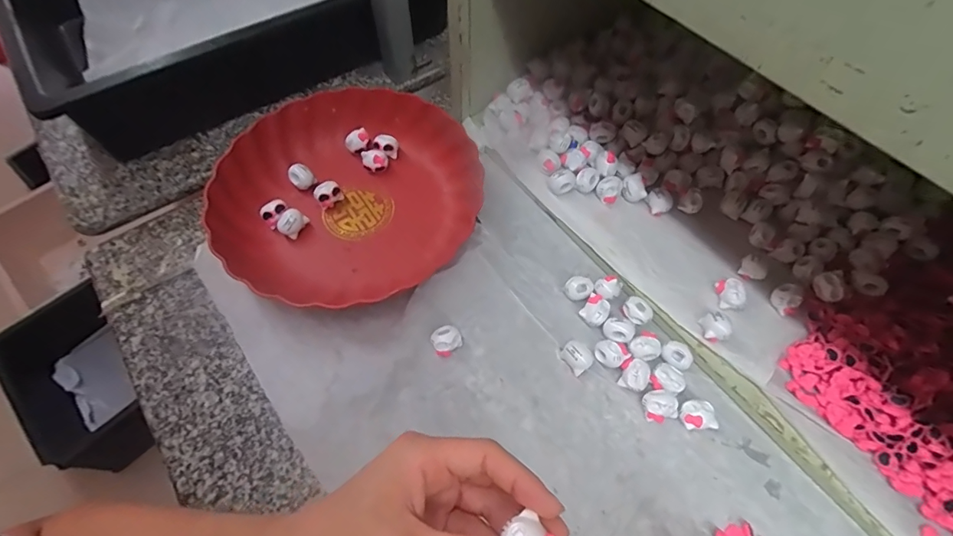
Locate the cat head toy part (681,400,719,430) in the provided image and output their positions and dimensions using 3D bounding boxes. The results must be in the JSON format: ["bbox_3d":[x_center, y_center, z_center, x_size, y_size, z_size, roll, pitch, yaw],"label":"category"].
[{"bbox_3d":[0.172,0.116,0.342,0.025,0.019,0.021,-5,61,1],"label":"cat head toy part"}]

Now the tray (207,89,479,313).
[{"bbox_3d":[-0.122,-0.085,0.426,0.242,0.047,0.235,-1,61,3],"label":"tray"}]

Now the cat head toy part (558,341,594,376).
[{"bbox_3d":[0.084,0.074,0.363,0.021,0.016,0.025,-33,64,-14],"label":"cat head toy part"}]

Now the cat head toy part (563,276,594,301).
[{"bbox_3d":[0.092,0.019,0.393,0.023,0.016,0.020,-11,61,-2],"label":"cat head toy part"}]

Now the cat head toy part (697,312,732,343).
[{"bbox_3d":[0.194,0.049,0.356,0.016,0.018,0.023,2,61,5],"label":"cat head toy part"}]

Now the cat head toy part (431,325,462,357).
[{"bbox_3d":[-0.026,0.062,0.369,0.024,0.021,0.019,-41,66,-18],"label":"cat head toy part"}]

